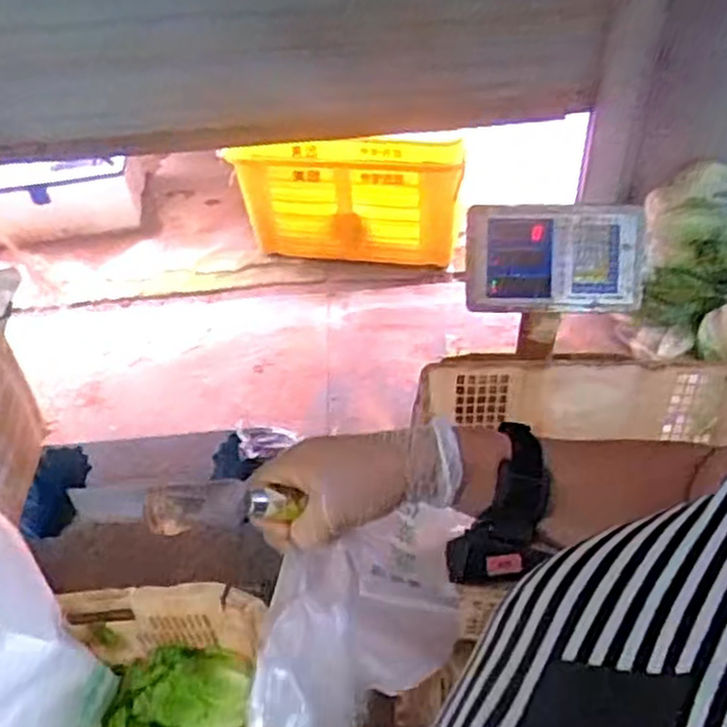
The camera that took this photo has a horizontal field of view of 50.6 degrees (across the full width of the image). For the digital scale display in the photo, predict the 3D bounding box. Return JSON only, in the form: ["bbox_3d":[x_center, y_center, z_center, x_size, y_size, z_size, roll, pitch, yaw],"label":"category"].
[{"bbox_3d":[0.265,-0.146,1.069,0.242,0.145,0.036,1,7,2],"label":"digital scale display"}]

